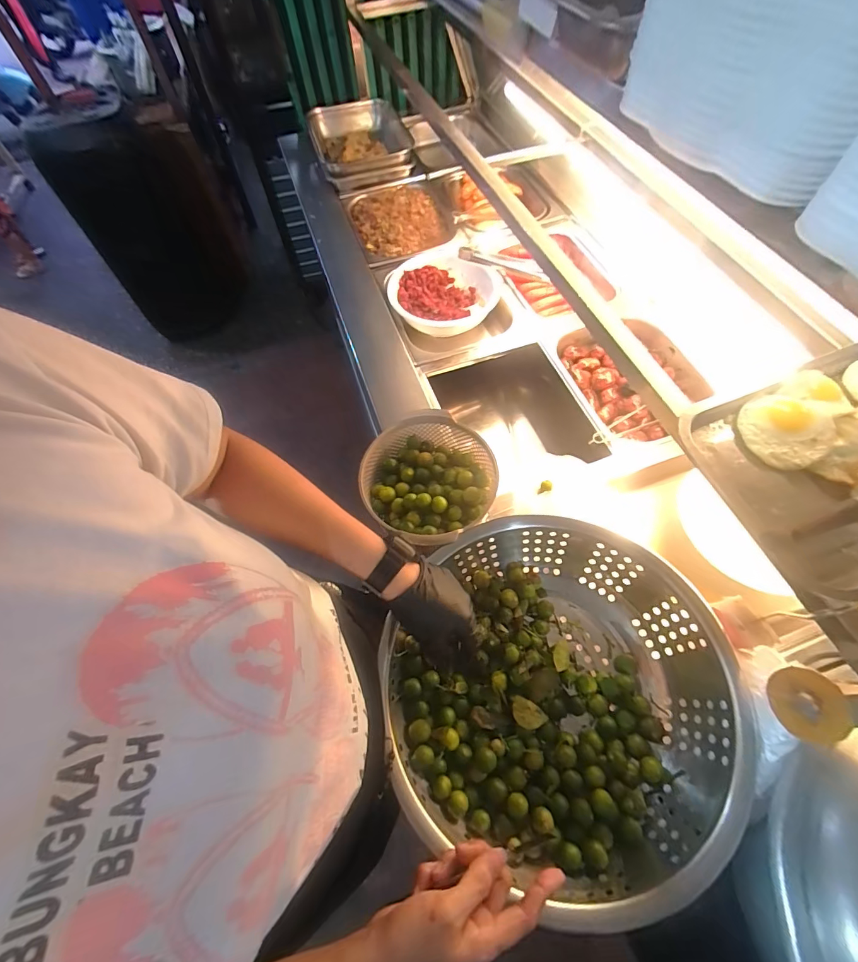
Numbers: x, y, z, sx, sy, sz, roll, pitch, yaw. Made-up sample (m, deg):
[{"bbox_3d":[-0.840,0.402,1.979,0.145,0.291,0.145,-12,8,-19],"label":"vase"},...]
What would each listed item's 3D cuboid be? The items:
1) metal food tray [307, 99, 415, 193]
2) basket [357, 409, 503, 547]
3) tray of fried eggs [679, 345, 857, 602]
[{"bbox_3d":[-0.196,-1.029,1.256,0.302,0.099,0.388,-14,63,-5],"label":"metal food tray"},{"bbox_3d":[0.001,-0.003,0.610,0.182,0.068,0.188,-1,62,2],"label":"basket"},{"bbox_3d":[0.396,-0.021,0.386,0.273,0.033,0.199,-21,63,-8],"label":"tray of fried eggs"}]

